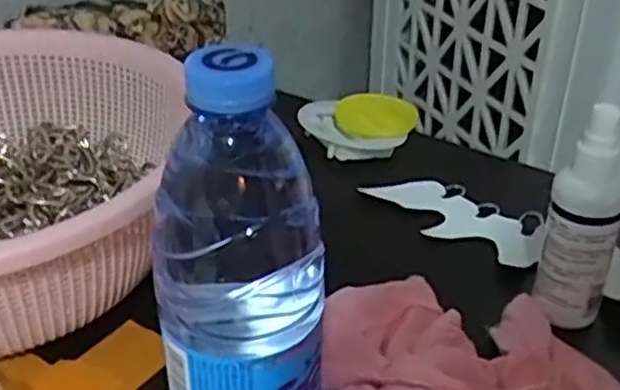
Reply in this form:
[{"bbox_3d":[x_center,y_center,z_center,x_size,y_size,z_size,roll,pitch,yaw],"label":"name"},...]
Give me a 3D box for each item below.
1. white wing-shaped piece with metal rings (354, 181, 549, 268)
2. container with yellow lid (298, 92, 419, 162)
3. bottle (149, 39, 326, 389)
[{"bbox_3d":[0.101,0.015,0.514,0.053,0.012,0.133,-28,43,-36],"label":"white wing-shaped piece with metal rings"},{"bbox_3d":[0.045,-0.059,0.602,0.097,0.022,0.073,-26,41,-34],"label":"container with yellow lid"},{"bbox_3d":[-0.029,0.038,0.303,0.069,0.194,0.056,2,33,2],"label":"bottle"}]

